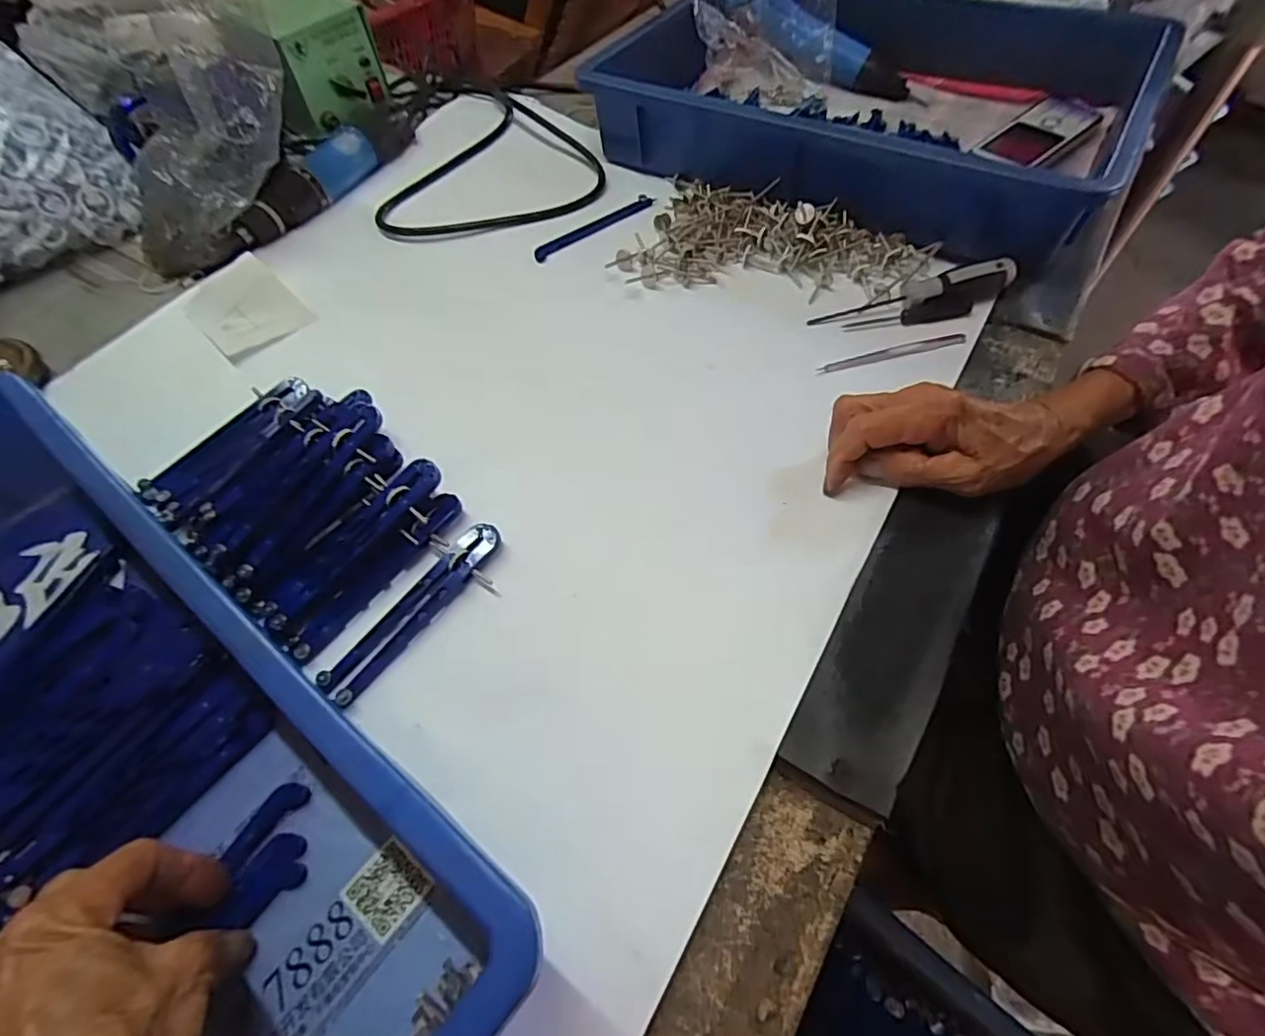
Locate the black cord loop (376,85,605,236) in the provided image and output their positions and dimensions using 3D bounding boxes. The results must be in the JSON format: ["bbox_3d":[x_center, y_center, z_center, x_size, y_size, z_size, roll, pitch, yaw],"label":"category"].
[{"bbox_3d":[-0.112,-0.351,0.580,0.188,0.017,0.266,9,60,10],"label":"black cord loop"}]

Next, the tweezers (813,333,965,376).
[{"bbox_3d":[0.179,-0.115,0.415,0.107,0.004,0.007,-13,57,-3],"label":"tweezers"}]

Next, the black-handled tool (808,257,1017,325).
[{"bbox_3d":[0.200,-0.162,0.429,0.143,0.024,0.015,-7,57,0],"label":"black-handled tool"}]

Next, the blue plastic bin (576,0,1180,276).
[{"bbox_3d":[0.196,-0.381,0.537,0.425,0.079,0.294,29,64,21],"label":"blue plastic bin"}]

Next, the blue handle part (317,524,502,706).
[{"bbox_3d":[-0.118,0.047,0.328,0.026,0.008,0.117,30,65,21],"label":"blue handle part"}]

